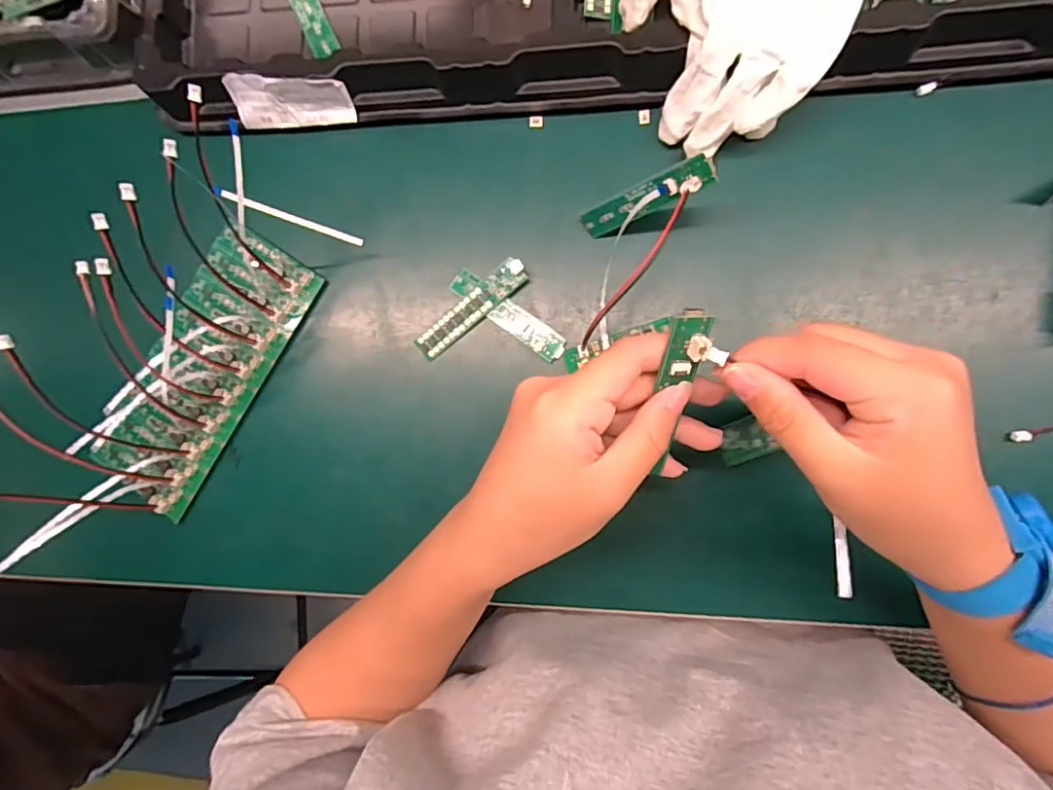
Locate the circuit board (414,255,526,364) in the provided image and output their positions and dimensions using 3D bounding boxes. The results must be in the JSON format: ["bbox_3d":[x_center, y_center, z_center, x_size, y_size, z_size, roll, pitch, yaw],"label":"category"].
[{"bbox_3d":[-0.035,-0.054,0.347,0.085,0.011,0.018,-37,83,6],"label":"circuit board"}]

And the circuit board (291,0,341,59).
[{"bbox_3d":[-0.144,-0.254,0.357,0.018,0.004,0.076,-24,85,-9],"label":"circuit board"}]

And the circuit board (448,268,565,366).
[{"bbox_3d":[-0.012,-0.051,0.344,0.084,0.009,0.018,37,94,8],"label":"circuit board"}]

